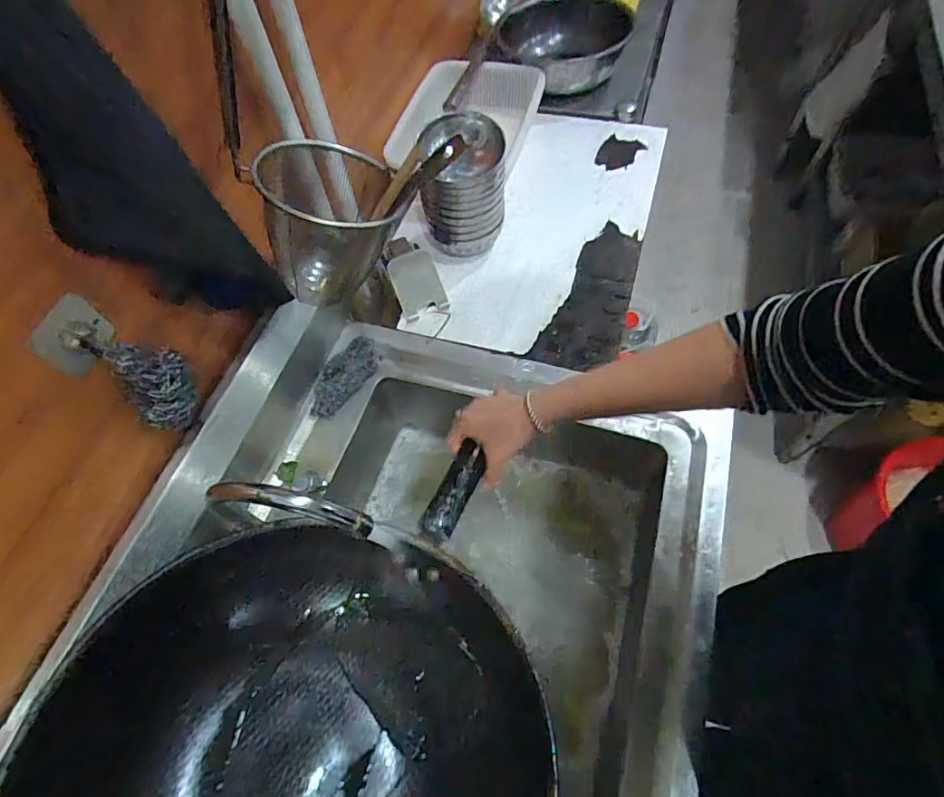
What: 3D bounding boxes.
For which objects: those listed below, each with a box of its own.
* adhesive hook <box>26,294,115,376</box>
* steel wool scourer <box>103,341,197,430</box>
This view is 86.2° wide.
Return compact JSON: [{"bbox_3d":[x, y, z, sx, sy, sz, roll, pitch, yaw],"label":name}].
[{"bbox_3d":[-0.331,-0.052,0.422,0.016,0.048,0.054,23,65,16],"label":"adhesive hook"},{"bbox_3d":[-0.290,-0.015,0.467,0.053,0.084,0.054,-11,61,-2],"label":"steel wool scourer"}]

